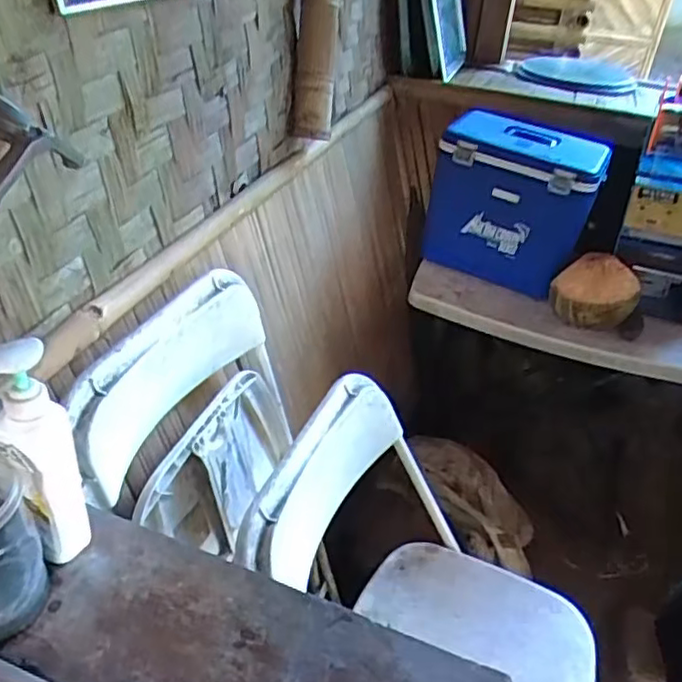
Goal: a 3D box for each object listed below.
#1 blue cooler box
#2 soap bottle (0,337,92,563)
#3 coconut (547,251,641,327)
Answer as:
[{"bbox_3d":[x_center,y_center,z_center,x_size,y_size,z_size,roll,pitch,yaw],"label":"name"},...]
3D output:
[{"bbox_3d":[0.417,-0.340,1.612,0.353,0.324,0.251,16,38,14],"label":"blue cooler box"},{"bbox_3d":[-0.276,0.105,0.609,0.063,0.241,0.044,-17,42,-28],"label":"soap bottle"},{"bbox_3d":[0.564,-0.109,1.482,0.144,0.126,0.144,-22,44,-32],"label":"coconut"}]

